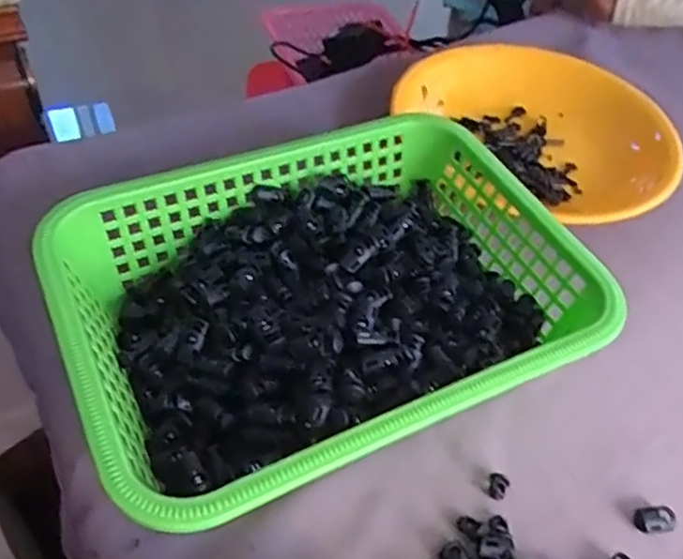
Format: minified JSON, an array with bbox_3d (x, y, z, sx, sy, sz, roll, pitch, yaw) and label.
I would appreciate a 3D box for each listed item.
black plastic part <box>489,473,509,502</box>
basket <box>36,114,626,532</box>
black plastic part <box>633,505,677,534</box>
[{"bbox_3d":[0.090,0.118,0.370,0.012,0.005,0.017,18,50,10],"label":"black plastic part"},{"bbox_3d":[-0.008,0.017,0.401,0.300,0.084,0.219,-20,54,-20],"label":"basket"},{"bbox_3d":[0.178,0.136,0.366,0.022,0.009,0.014,1,49,-4],"label":"black plastic part"}]

